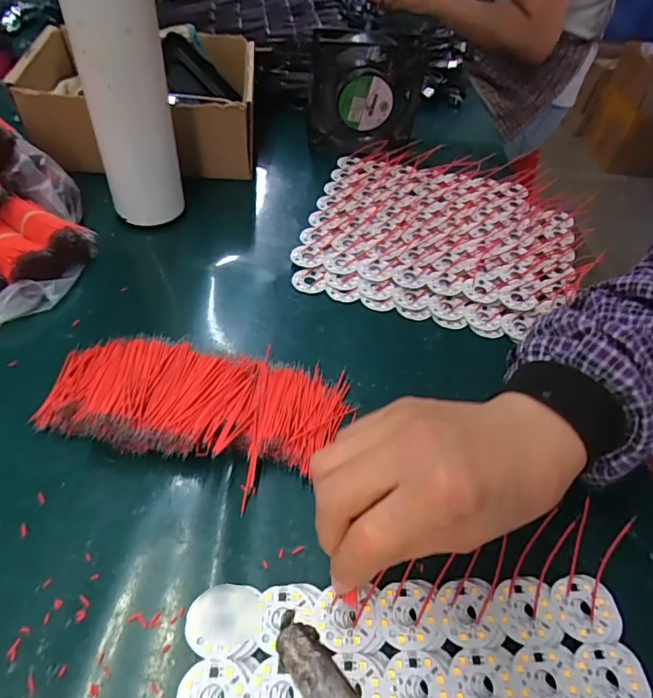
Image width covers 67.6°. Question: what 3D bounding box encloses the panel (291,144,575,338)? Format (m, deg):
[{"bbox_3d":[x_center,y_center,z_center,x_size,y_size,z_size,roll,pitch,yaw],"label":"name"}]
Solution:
[{"bbox_3d":[0.113,-0.113,0.482,0.250,0.016,0.238,14,48,7],"label":"panel"}]

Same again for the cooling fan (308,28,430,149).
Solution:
[{"bbox_3d":[0.046,-0.289,0.556,0.125,0.125,0.034,-1,48,-6],"label":"cooling fan"}]

